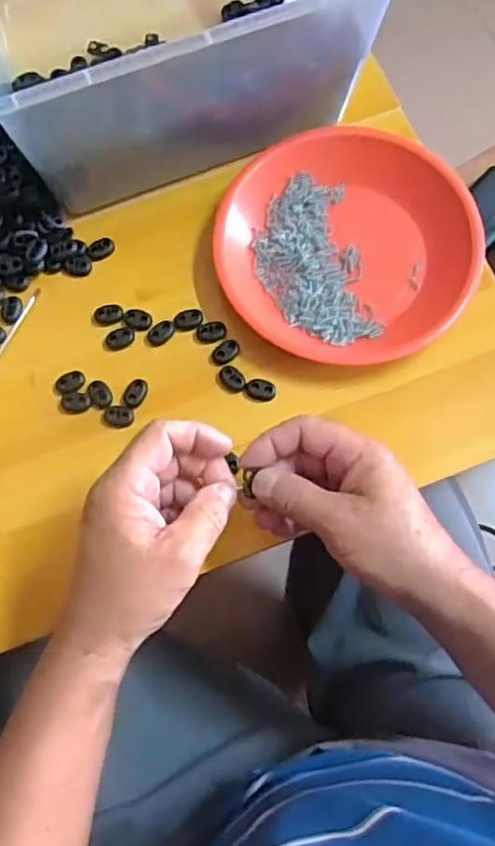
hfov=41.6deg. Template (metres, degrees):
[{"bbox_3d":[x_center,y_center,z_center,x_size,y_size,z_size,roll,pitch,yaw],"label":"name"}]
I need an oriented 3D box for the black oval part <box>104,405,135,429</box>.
[{"bbox_3d":[-0.094,-0.005,0.474,0.022,0.004,0.017,4,73,3],"label":"black oval part"}]

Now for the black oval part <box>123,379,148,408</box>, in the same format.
[{"bbox_3d":[-0.082,-0.022,0.480,0.016,0.005,0.021,14,74,6],"label":"black oval part"}]

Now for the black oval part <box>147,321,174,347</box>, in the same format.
[{"bbox_3d":[-0.065,-0.068,0.493,0.022,0.005,0.014,-39,76,-10],"label":"black oval part"}]

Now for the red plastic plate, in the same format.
[{"bbox_3d":[0.074,-0.133,0.492,0.190,0.035,0.174,0,73,2],"label":"red plastic plate"}]

